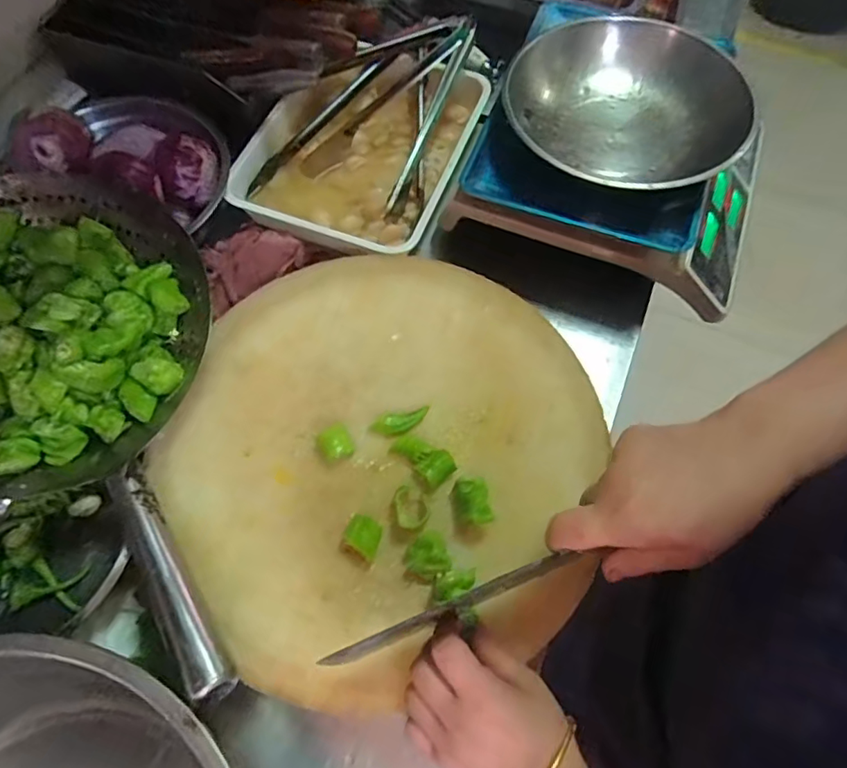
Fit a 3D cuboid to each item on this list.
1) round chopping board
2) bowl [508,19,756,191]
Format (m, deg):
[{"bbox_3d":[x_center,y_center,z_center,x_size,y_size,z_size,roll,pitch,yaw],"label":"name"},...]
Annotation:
[{"bbox_3d":[-0.035,0.055,0.490,0.372,0.044,0.384,0,66,-1],"label":"round chopping board"},{"bbox_3d":[0.212,-0.284,0.566,0.230,0.069,0.225,0,66,-1],"label":"bowl"}]

